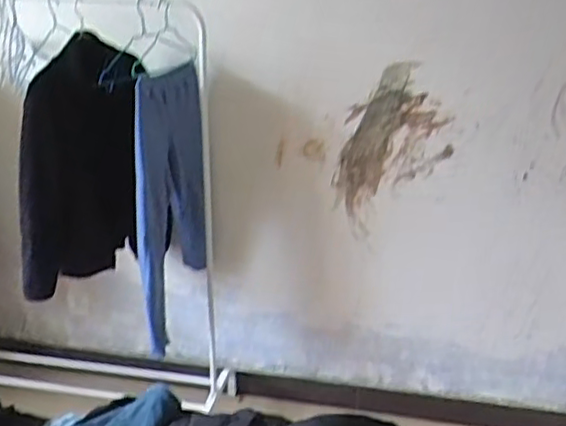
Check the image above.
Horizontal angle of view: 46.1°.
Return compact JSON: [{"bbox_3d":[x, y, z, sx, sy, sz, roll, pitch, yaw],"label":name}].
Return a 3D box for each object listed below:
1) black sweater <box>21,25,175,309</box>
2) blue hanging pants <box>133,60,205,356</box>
[{"bbox_3d":[-0.566,-0.128,1.897,0.387,0.689,0.264,-4,24,-14],"label":"black sweater"},{"bbox_3d":[-0.330,-0.008,1.964,0.195,0.797,0.305,-3,24,-10],"label":"blue hanging pants"}]

